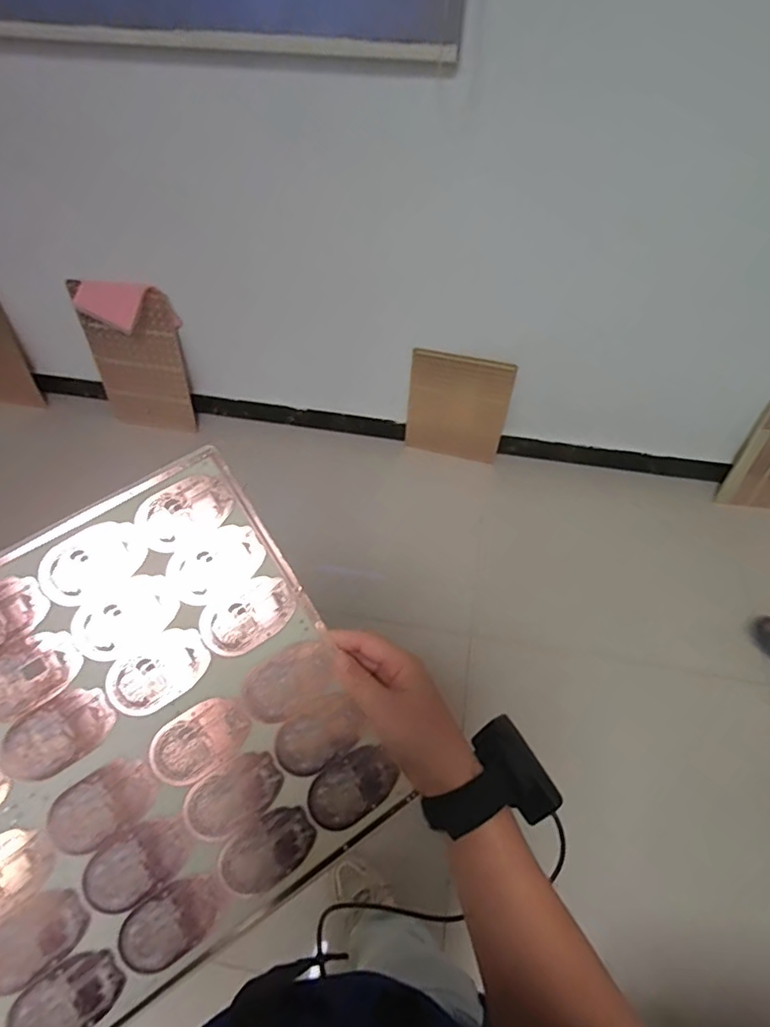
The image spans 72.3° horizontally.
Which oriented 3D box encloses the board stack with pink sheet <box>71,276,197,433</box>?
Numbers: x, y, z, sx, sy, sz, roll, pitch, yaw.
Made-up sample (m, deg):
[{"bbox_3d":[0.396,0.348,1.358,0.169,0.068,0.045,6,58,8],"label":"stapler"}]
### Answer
[{"bbox_3d":[-0.823,-0.489,1.745,0.360,0.537,0.069,10,49,8],"label":"board stack with pink sheet"}]

